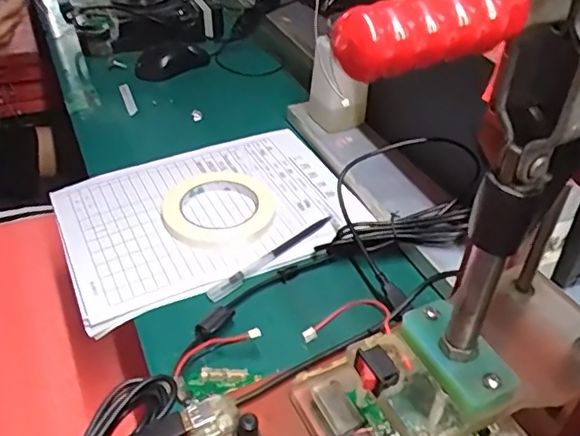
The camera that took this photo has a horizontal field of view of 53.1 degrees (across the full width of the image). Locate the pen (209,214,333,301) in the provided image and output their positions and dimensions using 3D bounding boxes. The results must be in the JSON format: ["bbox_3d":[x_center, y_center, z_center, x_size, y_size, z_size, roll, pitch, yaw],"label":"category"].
[{"bbox_3d":[-0.015,0.034,0.563,0.155,0.007,0.014,-31,50,-33],"label":"pen"}]

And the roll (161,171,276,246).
[{"bbox_3d":[-0.071,-0.013,0.602,0.114,0.016,0.114,1,40,-1],"label":"roll"}]

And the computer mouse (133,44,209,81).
[{"bbox_3d":[-0.177,-0.239,0.884,0.065,0.034,0.131,31,48,30],"label":"computer mouse"}]

